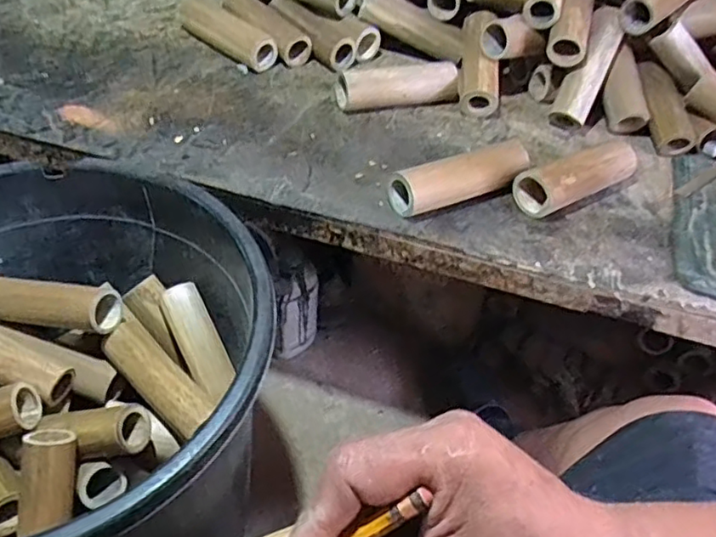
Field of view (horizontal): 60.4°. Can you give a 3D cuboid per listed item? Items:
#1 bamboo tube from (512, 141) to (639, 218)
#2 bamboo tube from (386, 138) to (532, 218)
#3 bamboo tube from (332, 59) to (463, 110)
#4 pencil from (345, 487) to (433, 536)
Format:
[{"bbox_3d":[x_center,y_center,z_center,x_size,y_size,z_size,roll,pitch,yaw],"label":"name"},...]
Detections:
[{"bbox_3d":[0.284,-0.114,0.781,0.173,0.054,0.058,-17,50,-23],"label":"bamboo tube"},{"bbox_3d":[0.129,-0.109,0.756,0.177,0.057,0.050,-16,50,-21],"label":"bamboo tube"},{"bbox_3d":[0.062,-0.268,0.901,0.184,0.056,0.043,-8,47,-15],"label":"bamboo tube"},{"bbox_3d":[-0.008,0.104,0.227,0.082,0.005,0.007,-37,46,19],"label":"pencil"}]

